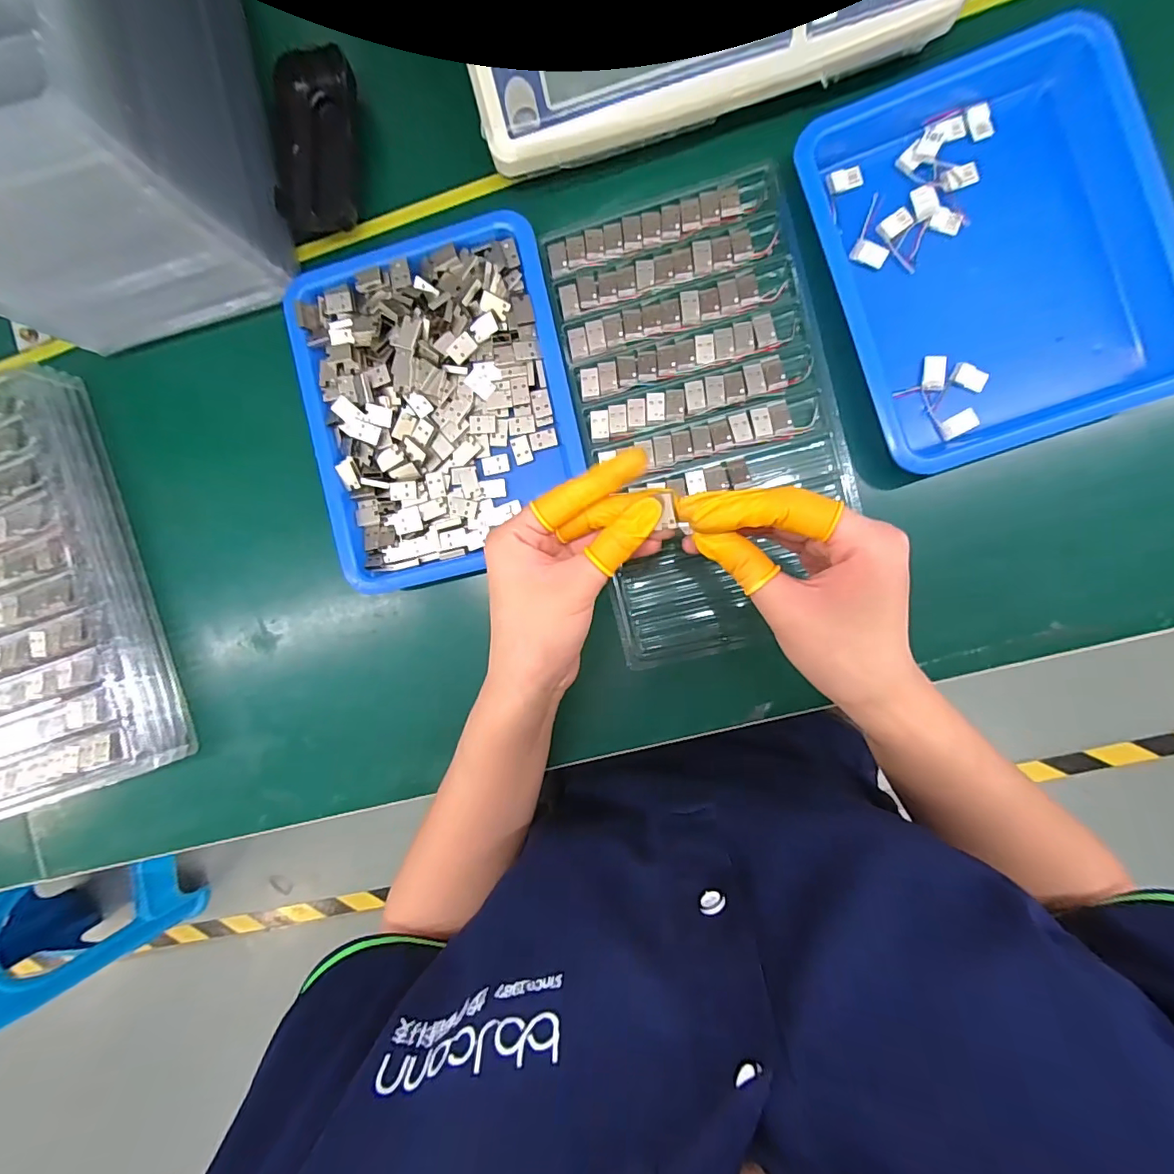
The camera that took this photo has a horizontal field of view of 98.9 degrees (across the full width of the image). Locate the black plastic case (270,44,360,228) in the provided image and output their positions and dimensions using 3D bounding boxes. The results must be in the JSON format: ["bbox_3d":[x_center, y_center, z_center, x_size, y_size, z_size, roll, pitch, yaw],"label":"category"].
[{"bbox_3d":[-0.182,-0.299,0.339,0.056,0.022,0.110,-1,93,7],"label":"black plastic case"}]

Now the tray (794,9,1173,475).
[{"bbox_3d":[0.231,-0.195,0.292,0.168,0.027,0.223,-18,91,7],"label":"tray"}]

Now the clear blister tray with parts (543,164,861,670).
[{"bbox_3d":[0.075,-0.105,0.326,0.154,0.012,0.295,-11,91,7],"label":"clear blister tray with parts"}]

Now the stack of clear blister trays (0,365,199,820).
[{"bbox_3d":[-0.417,0.010,0.370,0.170,0.047,0.296,-14,91,7],"label":"stack of clear blister trays"}]

